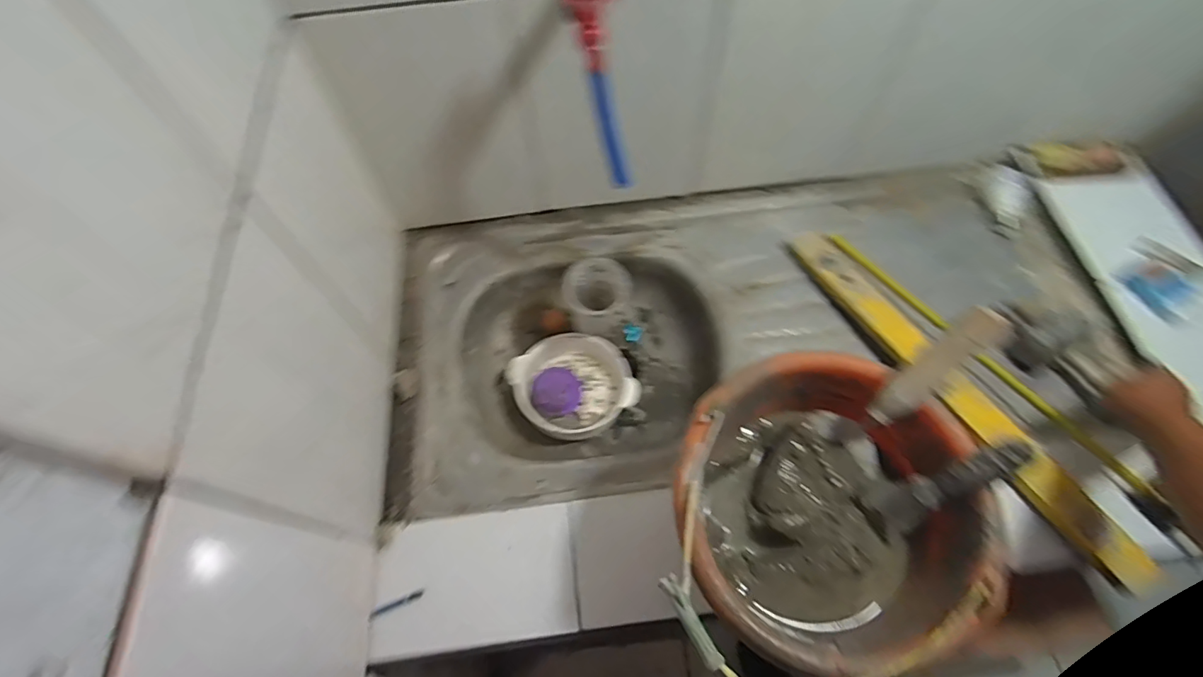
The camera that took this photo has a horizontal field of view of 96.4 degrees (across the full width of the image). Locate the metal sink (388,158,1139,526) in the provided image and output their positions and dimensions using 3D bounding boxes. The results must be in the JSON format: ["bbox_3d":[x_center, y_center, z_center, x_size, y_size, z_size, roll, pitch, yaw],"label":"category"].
[{"bbox_3d":[0.212,-0.022,0.868,1.051,0.135,0.467,-10,64,-3],"label":"metal sink"}]

